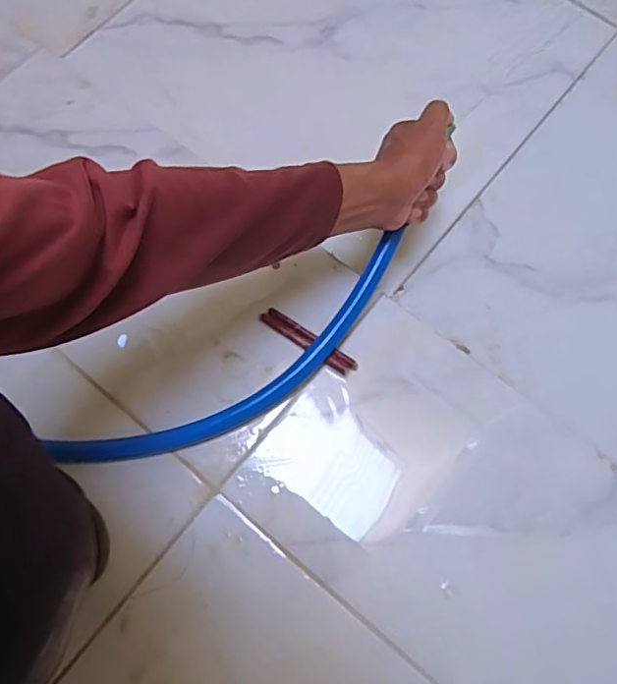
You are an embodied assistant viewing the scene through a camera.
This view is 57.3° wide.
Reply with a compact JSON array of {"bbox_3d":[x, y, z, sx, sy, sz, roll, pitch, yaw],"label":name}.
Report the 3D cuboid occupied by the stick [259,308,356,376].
[{"bbox_3d":[0.000,0.000,0.546,0.103,0.010,0.016,34,73,10],"label":"stick"}]

